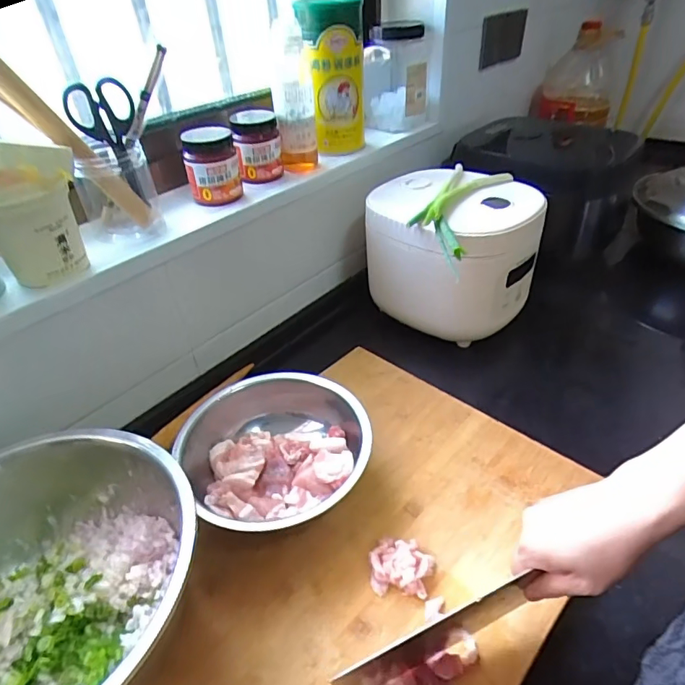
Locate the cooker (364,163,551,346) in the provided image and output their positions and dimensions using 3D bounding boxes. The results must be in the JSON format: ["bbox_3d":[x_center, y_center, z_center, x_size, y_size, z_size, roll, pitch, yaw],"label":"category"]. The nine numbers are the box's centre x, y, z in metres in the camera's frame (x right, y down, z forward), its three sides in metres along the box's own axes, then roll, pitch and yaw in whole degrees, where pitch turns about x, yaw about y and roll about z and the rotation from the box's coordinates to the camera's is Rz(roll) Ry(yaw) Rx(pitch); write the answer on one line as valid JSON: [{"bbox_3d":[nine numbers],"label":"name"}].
[{"bbox_3d":[0.170,-0.138,0.731,0.233,0.185,0.202,20,45,29],"label":"cooker"}]

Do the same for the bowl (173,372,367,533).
[{"bbox_3d":[-0.071,0.117,0.527,0.187,0.067,0.201,-2,37,2],"label":"bowl"}]

